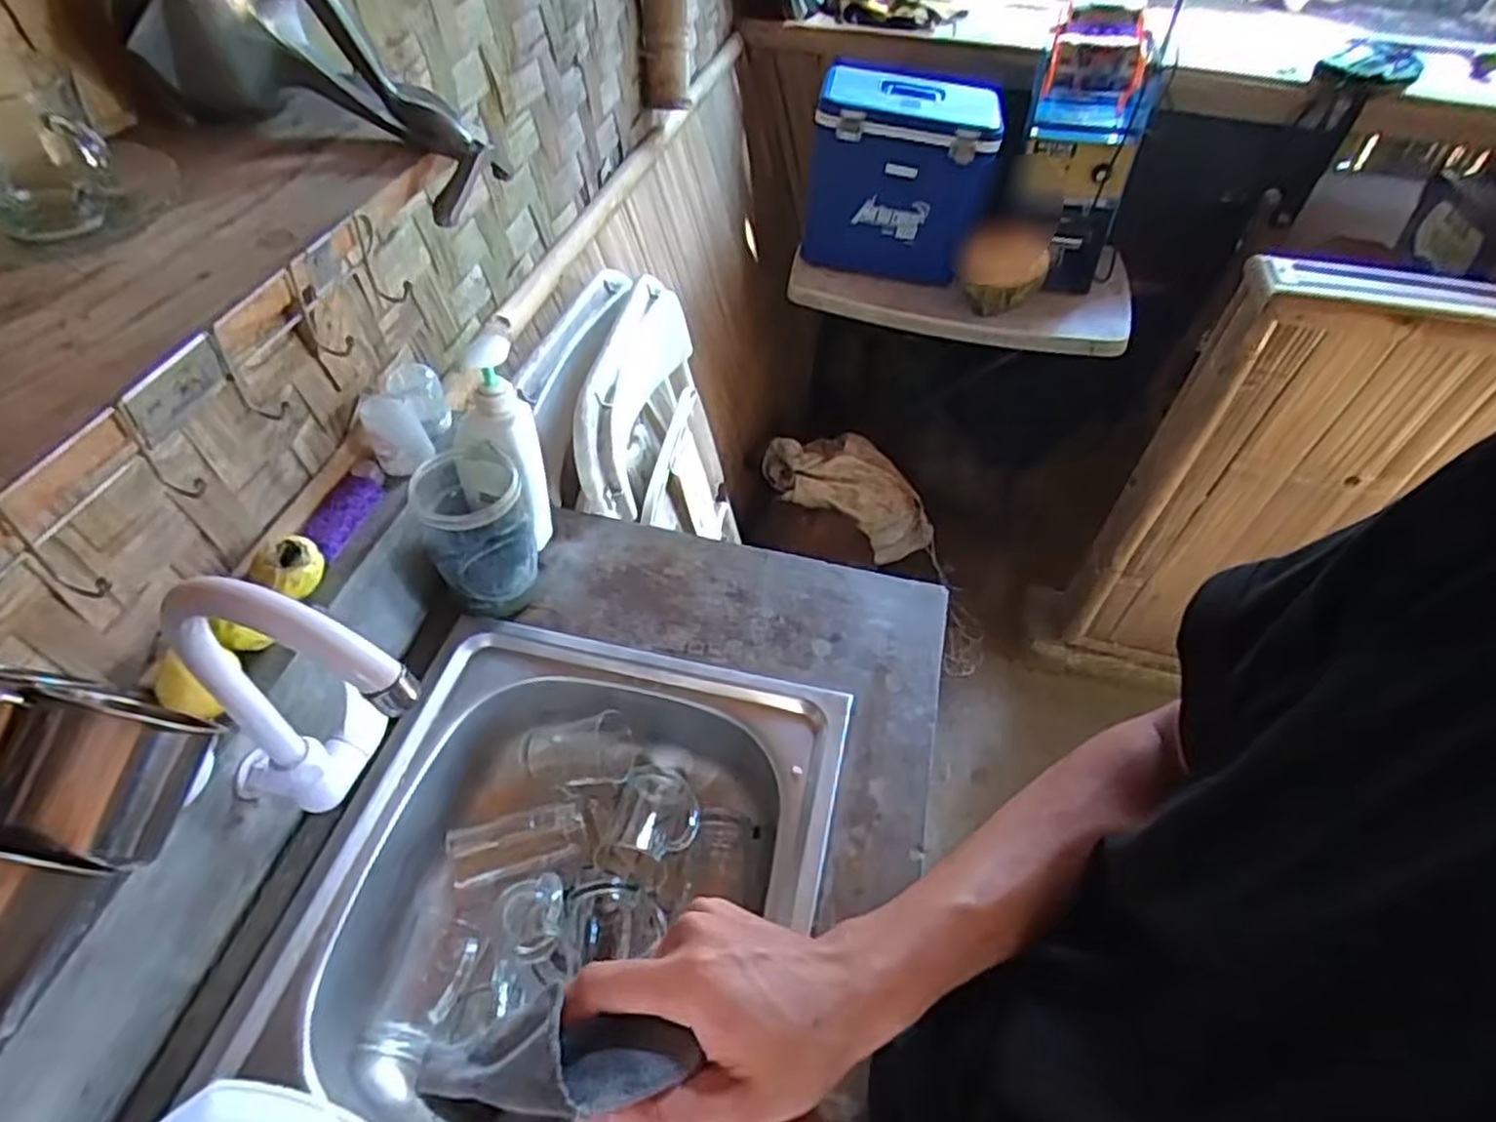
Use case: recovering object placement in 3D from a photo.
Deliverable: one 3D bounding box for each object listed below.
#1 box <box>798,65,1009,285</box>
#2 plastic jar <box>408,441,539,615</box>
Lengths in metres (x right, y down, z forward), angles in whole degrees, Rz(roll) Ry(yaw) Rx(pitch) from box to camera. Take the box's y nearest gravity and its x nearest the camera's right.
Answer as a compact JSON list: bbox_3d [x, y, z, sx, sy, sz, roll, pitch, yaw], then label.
[{"bbox_3d":[0.322,-0.819,1.671,0.360,0.334,0.259,9,50,5],"label":"box"},{"bbox_3d":[-0.266,-0.033,0.773,0.096,0.135,0.111,-19,53,-18],"label":"plastic jar"}]

